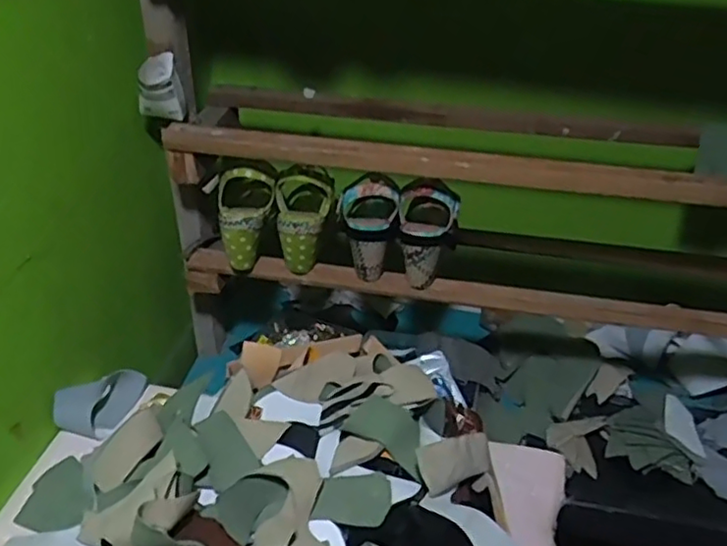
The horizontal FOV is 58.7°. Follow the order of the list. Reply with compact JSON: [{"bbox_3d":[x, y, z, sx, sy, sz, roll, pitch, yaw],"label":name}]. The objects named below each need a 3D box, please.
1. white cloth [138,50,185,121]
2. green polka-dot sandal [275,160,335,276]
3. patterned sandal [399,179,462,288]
[{"bbox_3d":[-0.265,-0.240,0.844,0.058,0.075,0.045,-10,38,-18],"label":"white cloth"},{"bbox_3d":[-0.087,-0.072,0.896,0.083,0.146,0.080,7,3,5],"label":"green polka-dot sandal"},{"bbox_3d":[0.086,-0.053,0.876,0.082,0.134,0.068,7,34,6],"label":"patterned sandal"}]

